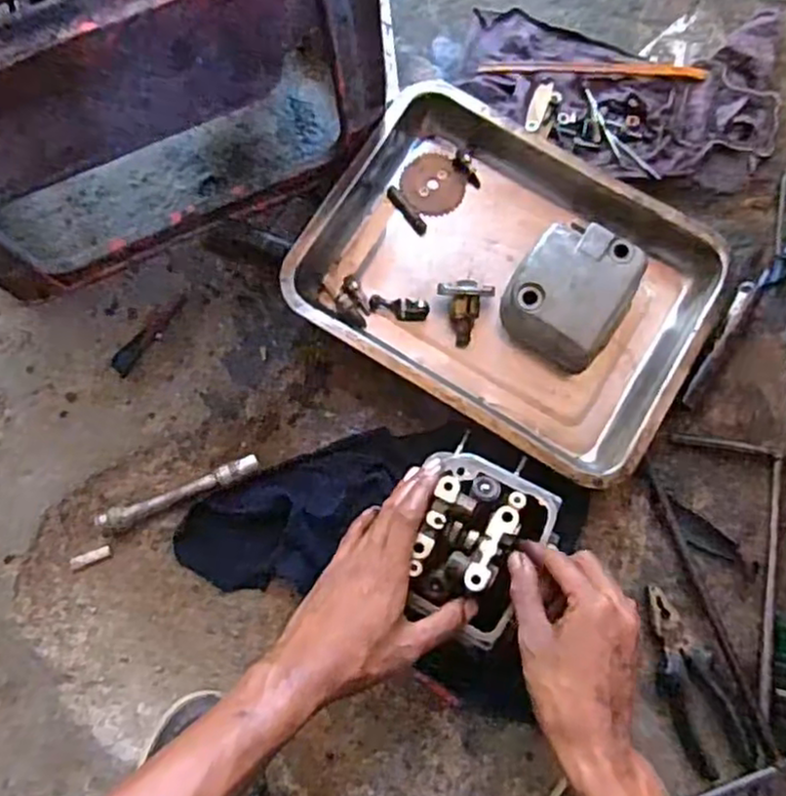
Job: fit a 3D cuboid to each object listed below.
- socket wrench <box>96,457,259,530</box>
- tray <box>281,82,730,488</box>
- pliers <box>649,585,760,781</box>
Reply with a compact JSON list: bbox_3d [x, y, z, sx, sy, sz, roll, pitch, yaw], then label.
[{"bbox_3d":[-0.190,0.085,0.620,0.146,0.016,0.018,-23,79,-4],"label":"socket wrench"},{"bbox_3d":[0.104,-0.108,0.639,0.351,0.054,0.262,32,80,7],"label":"tray"},{"bbox_3d":[0.246,0.239,0.584,0.050,0.012,0.154,-25,79,-4],"label":"pliers"}]

